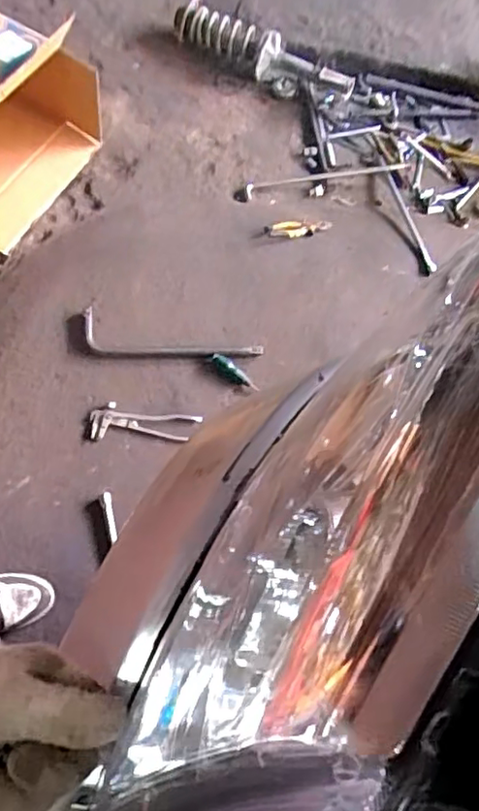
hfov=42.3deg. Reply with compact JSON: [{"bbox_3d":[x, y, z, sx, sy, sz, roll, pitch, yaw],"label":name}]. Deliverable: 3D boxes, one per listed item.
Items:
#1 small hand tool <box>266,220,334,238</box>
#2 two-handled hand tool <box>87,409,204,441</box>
[{"bbox_3d":[0.169,-0.503,1.764,0.187,0.042,0.040,-5,69,-11],"label":"small hand tool"},{"bbox_3d":[-0.215,0.049,1.402,0.244,0.028,0.071,5,67,-7],"label":"two-handled hand tool"}]

